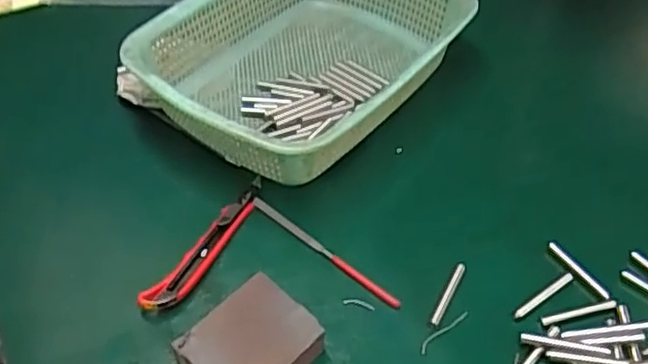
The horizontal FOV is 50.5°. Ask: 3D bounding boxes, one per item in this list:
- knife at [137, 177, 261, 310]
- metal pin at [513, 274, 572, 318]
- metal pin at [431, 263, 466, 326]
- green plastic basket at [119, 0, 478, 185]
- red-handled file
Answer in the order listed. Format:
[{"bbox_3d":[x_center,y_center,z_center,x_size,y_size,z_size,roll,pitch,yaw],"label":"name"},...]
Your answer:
[{"bbox_3d":[-0.088,0.046,0.533,0.022,0.016,0.143,22,52,22],"label":"knife"},{"bbox_3d":[0.161,0.083,0.503,0.060,0.004,0.006,-29,52,-21],"label":"metal pin"},{"bbox_3d":[0.092,0.081,0.505,0.007,0.004,0.058,19,51,20],"label":"metal pin"},{"bbox_3d":[-0.011,-0.123,0.646,0.223,0.087,0.306,25,53,24],"label":"green plastic basket"},{"bbox_3d":[-0.001,0.053,0.535,0.149,0.006,0.010,33,57,29],"label":"red-handled file"}]

